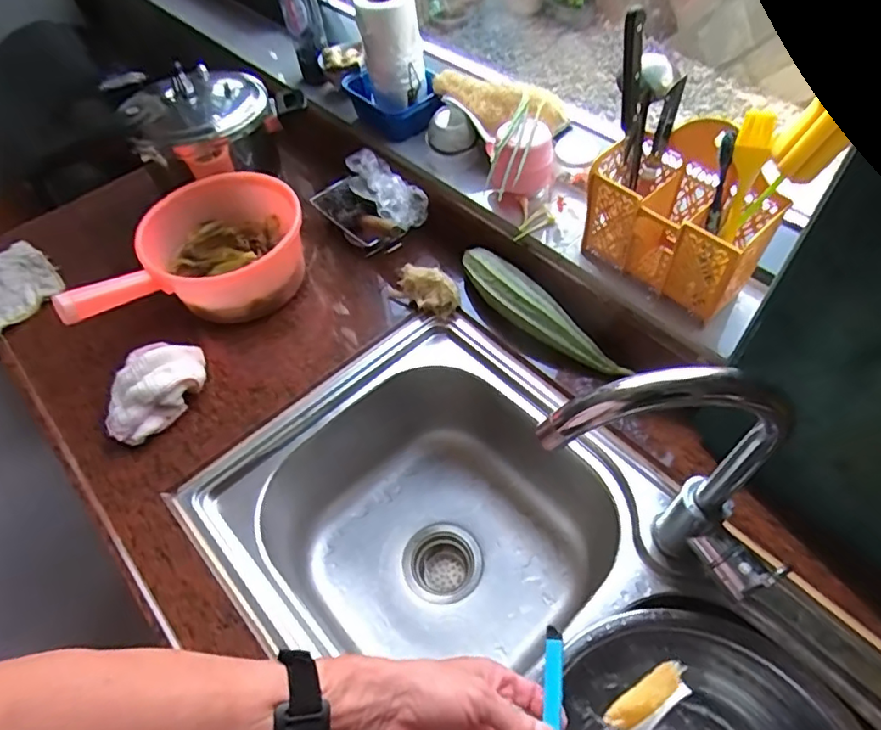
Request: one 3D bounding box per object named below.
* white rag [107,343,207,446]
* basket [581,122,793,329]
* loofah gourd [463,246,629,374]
[{"bbox_3d":[-0.350,0.031,0.709,0.070,0.068,0.134,34,64,25],"label":"white rag"},{"bbox_3d":[0.263,-0.165,0.632,0.096,0.156,0.183,-37,59,-20],"label":"basket"},{"bbox_3d":[0.120,-0.069,0.743,0.066,0.051,0.261,-35,59,-19],"label":"loofah gourd"}]

